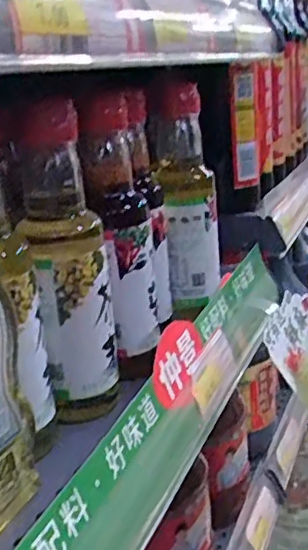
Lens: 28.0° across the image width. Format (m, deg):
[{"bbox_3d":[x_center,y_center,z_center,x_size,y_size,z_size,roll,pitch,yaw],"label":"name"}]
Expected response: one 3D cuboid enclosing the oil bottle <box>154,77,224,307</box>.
[{"bbox_3d":[0.024,-0.050,0.439,0.044,0.154,0.043,-4,18,0],"label":"oil bottle"}]

